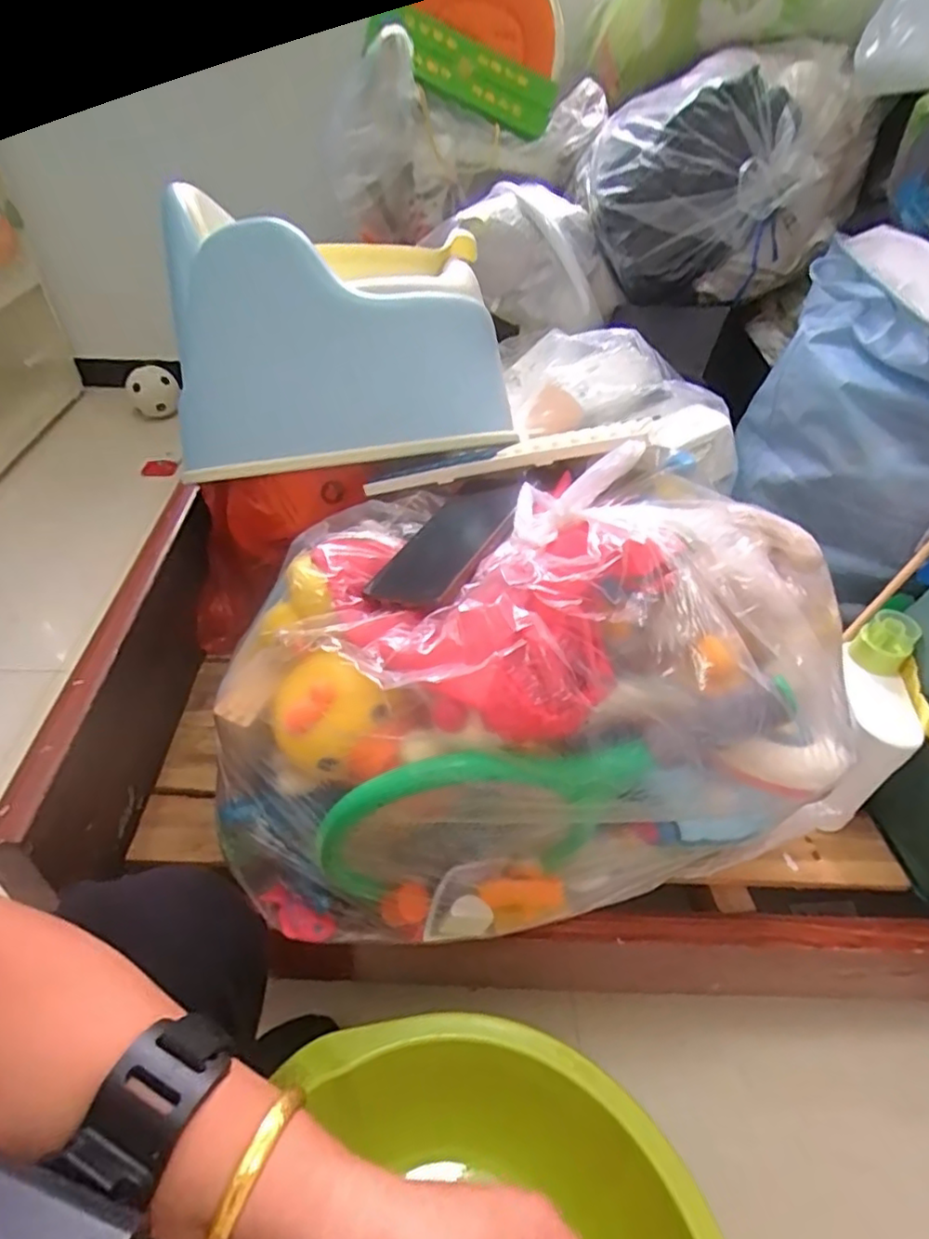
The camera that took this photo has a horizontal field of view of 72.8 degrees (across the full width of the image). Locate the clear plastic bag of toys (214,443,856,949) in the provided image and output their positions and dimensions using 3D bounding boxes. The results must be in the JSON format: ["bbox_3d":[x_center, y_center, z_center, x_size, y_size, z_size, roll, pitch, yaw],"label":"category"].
[{"bbox_3d":[0.044,0.057,0.512,0.460,0.301,0.280,2,43,0],"label":"clear plastic bag of toys"}]

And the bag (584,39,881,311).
[{"bbox_3d":[0.352,-0.636,0.914,0.372,0.278,0.221,24,47,21],"label":"bag"}]

